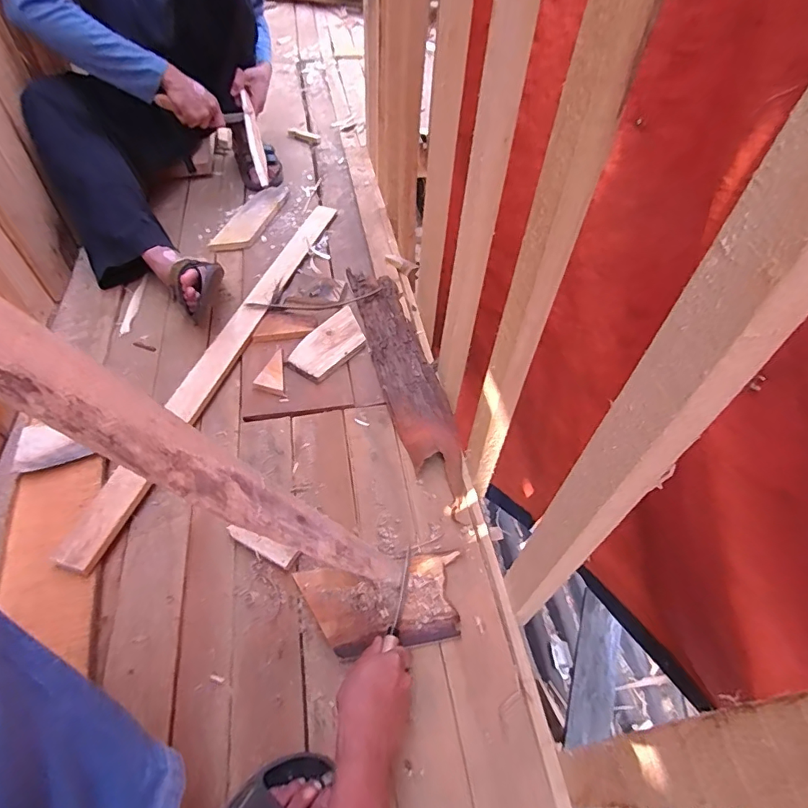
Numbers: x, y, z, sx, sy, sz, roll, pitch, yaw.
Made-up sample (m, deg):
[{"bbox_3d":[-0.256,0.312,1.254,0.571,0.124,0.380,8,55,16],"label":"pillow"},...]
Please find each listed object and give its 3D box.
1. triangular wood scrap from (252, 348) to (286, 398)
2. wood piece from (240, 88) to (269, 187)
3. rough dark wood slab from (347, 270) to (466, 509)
[{"bbox_3d":[-0.246,-0.058,0.886,0.050,0.011,0.099,-6,53,-8],"label":"triangular wood scrap"},{"bbox_3d":[-0.351,-0.628,1.135,0.030,0.035,0.262,-11,76,-12],"label":"wood piece"},{"bbox_3d":[-0.003,-0.075,0.908,0.102,0.042,0.579,-11,54,-12],"label":"rough dark wood slab"}]

